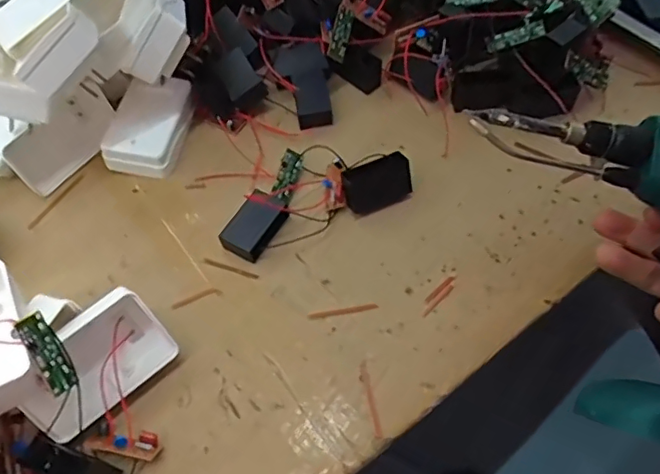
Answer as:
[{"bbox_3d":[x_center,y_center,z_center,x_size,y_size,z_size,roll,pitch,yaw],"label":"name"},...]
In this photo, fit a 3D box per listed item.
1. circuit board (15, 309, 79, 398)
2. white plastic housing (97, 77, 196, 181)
[{"bbox_3d":[-0.150,0.062,0.302,0.016,0.004,0.045,-34,102,-42],"label":"circuit board"},{"bbox_3d":[-0.149,-0.093,0.466,0.054,0.027,0.079,7,60,7],"label":"white plastic housing"}]

